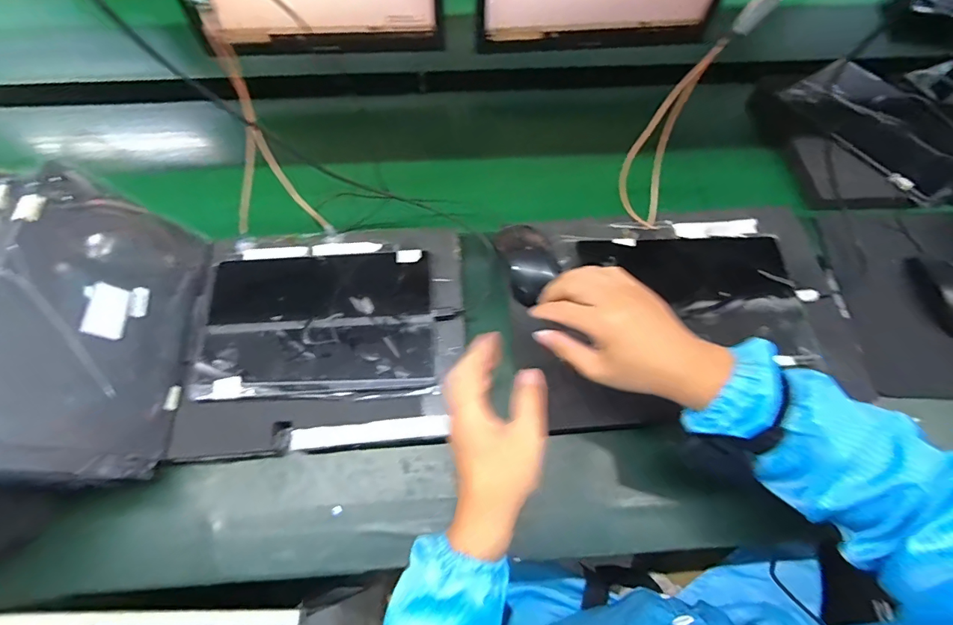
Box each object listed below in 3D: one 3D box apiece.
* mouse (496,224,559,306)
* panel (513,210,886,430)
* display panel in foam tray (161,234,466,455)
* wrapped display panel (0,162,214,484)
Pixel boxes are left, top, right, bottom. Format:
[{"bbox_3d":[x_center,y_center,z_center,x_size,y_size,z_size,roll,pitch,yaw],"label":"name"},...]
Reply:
[{"bbox_3d":[0.059,-0.062,0.541,0.060,0.029,0.089,-26,67,-13],"label":"mouse"},{"bbox_3d":[0.240,-0.003,0.539,0.388,0.043,0.239,-6,64,-4],"label":"panel"},{"bbox_3d":[-0.169,0.023,0.524,0.306,0.048,0.254,-3,64,-2],"label":"display panel in foam tray"},{"bbox_3d":[-0.379,0.012,0.429,0.050,0.202,0.278,-10,66,25],"label":"wrapped display panel"}]

